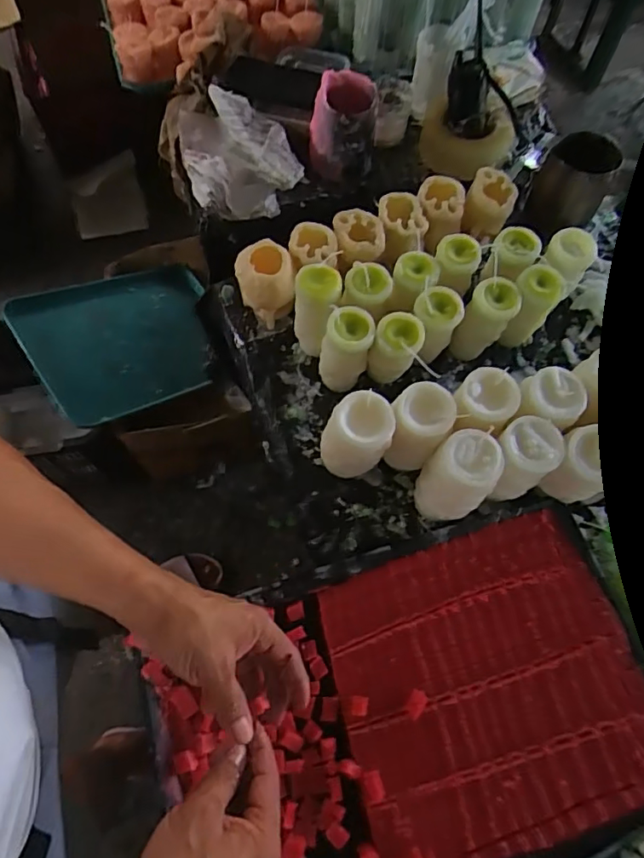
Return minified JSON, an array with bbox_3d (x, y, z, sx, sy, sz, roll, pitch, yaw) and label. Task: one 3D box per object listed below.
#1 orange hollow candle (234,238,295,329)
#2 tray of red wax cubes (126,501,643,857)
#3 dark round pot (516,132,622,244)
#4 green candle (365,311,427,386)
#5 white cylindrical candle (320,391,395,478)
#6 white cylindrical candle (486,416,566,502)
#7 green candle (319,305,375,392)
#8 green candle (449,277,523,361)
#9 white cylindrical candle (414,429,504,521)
[{"bbox_3d":[-0.072,-0.184,0.687,0.068,0.075,0.083,-19,67,-10],"label":"orange hollow candle"},{"bbox_3d":[0.086,0.269,0.521,0.463,0.020,0.289,-14,67,-8],"label":"tray of red wax cubes"},{"bbox_3d":[0.333,-0.326,0.731,0.090,0.096,0.101,31,68,12],"label":"dark round pot"},{"bbox_3d":[0.083,-0.088,0.619,0.050,0.085,0.046,21,67,8],"label":"green candle"},{"bbox_3d":[0.035,0.011,0.581,0.070,0.115,0.060,10,66,3],"label":"white cylindrical candle"},{"bbox_3d":[0.205,0.035,0.569,0.061,0.092,0.058,1,65,-1],"label":"white cylindrical candle"},{"bbox_3d":[0.026,-0.090,0.632,0.058,0.101,0.054,1,65,-1],"label":"green candle"},{"bbox_3d":[0.196,-0.127,0.654,0.050,0.105,0.060,31,68,12],"label":"green candle"},{"bbox_3d":[0.139,0.052,0.567,0.069,0.102,0.073,41,71,16],"label":"white cylindrical candle"}]

